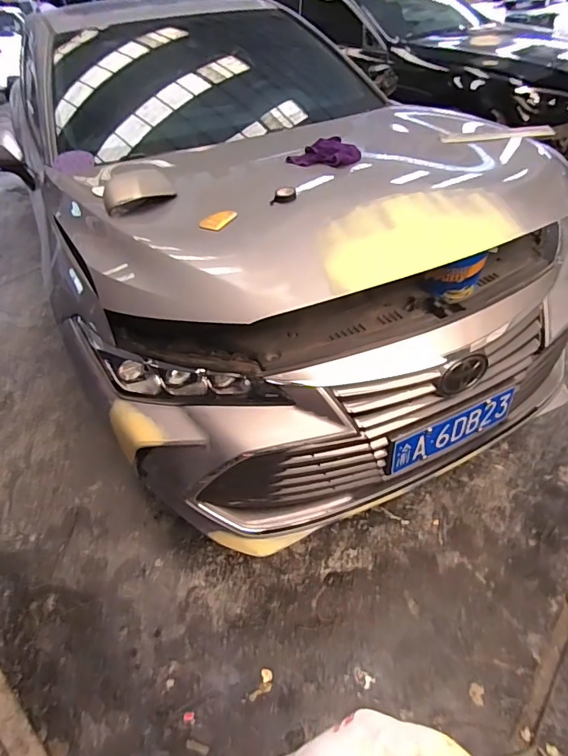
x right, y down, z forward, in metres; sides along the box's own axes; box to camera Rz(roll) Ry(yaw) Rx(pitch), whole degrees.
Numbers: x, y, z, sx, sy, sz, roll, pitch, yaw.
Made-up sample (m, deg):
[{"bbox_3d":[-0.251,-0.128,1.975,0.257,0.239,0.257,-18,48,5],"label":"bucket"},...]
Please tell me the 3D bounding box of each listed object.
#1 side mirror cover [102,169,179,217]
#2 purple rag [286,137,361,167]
[{"bbox_3d":[-0.413,-0.540,1.309,0.064,0.102,0.226,24,49,29],"label":"side mirror cover"},{"bbox_3d":[0.136,-0.695,1.400,0.167,0.053,0.180,-31,47,-26],"label":"purple rag"}]

